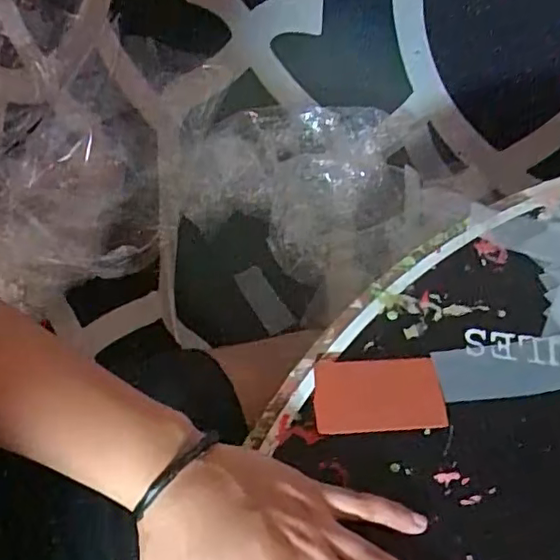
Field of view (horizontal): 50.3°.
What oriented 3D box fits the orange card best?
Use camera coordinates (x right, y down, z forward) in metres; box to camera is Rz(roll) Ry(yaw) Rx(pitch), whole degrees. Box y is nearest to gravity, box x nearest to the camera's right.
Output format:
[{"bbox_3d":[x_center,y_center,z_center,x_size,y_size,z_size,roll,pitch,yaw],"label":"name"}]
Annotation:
[{"bbox_3d":[0.067,0.078,0.409,0.085,0.004,0.051,-2,56,0],"label":"orange card"}]

